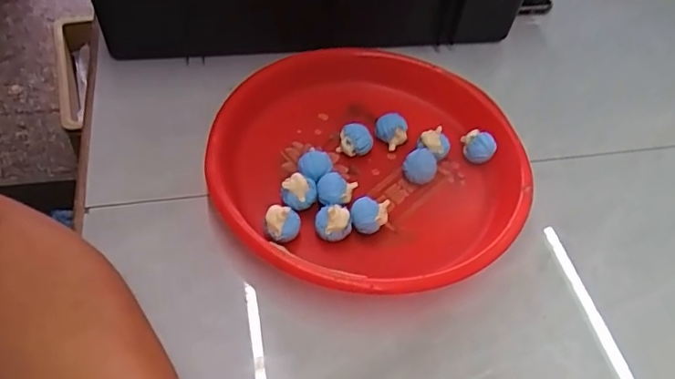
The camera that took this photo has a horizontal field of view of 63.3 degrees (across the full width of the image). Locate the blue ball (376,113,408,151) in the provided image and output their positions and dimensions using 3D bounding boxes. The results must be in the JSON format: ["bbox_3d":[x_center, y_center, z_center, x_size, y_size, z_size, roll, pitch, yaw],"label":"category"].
[{"bbox_3d":[0.047,-0.050,0.482,0.028,0.027,0.024,10,51,3],"label":"blue ball"}]

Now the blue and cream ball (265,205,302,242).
[{"bbox_3d":[-0.041,0.026,0.409,0.026,0.023,0.023,-2,51,-7],"label":"blue and cream ball"}]

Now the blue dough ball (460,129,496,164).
[{"bbox_3d":[0.124,-0.037,0.481,0.023,0.027,0.026,-5,52,-9],"label":"blue dough ball"}]

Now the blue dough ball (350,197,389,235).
[{"bbox_3d":[0.024,0.021,0.424,0.027,0.023,0.024,10,51,3],"label":"blue dough ball"}]

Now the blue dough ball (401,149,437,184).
[{"bbox_3d":[0.069,-0.018,0.458,0.027,0.023,0.023,18,52,9],"label":"blue dough ball"}]

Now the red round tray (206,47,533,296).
[{"bbox_3d":[0.026,-0.022,0.454,0.243,0.038,0.247,3,51,-3],"label":"red round tray"}]

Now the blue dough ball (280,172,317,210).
[{"bbox_3d":[-0.030,0.004,0.429,0.027,0.027,0.020,2,51,-4],"label":"blue dough ball"}]

